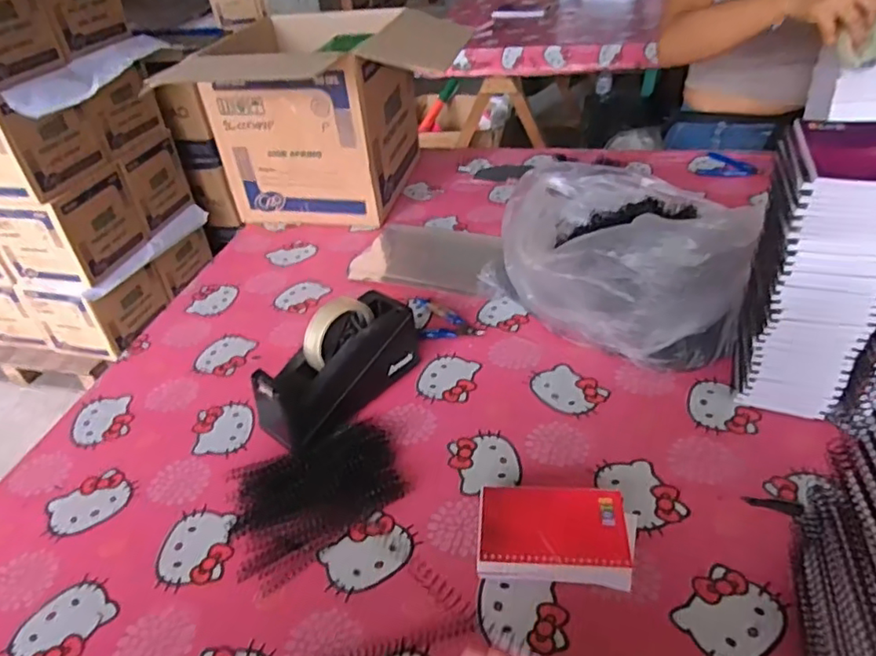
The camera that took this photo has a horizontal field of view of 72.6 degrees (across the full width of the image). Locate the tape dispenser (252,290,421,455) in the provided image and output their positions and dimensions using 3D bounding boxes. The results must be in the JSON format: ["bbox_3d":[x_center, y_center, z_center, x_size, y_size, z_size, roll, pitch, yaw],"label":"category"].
[{"bbox_3d":[-0.116,0.041,0.701,0.076,0.121,0.202,24,46,33],"label":"tape dispenser"}]

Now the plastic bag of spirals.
[{"bbox_3d":[0.221,-0.114,0.804,0.303,0.173,0.323,-1,38,8],"label":"plastic bag of spirals"}]

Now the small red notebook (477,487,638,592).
[{"bbox_3d":[0.110,0.190,0.550,0.142,0.033,0.080,0,38,8],"label":"small red notebook"}]

